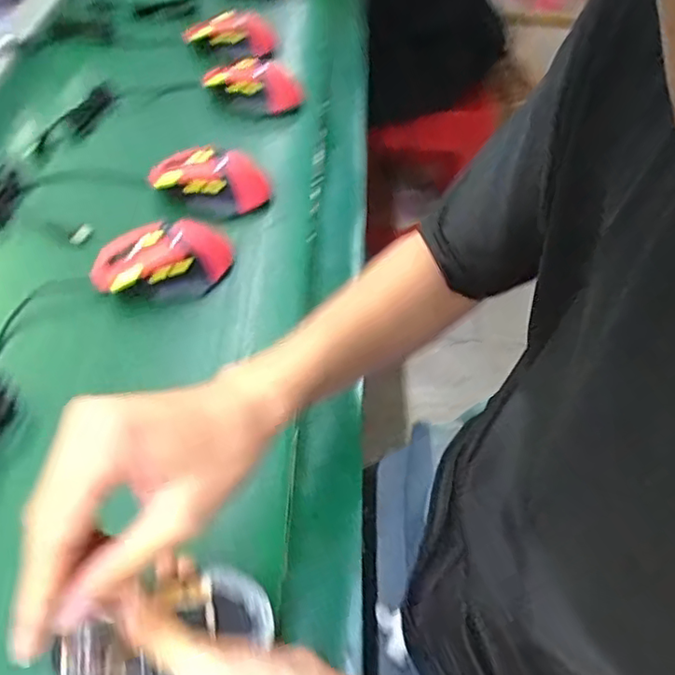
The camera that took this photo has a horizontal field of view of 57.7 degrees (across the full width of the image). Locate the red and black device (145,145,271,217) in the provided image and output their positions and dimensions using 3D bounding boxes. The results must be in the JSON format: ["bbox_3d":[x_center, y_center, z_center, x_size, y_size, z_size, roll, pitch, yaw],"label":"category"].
[{"bbox_3d":[-0.128,-0.155,0.629,0.116,0.056,0.064,-8,51,-13],"label":"red and black device"}]

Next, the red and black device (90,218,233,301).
[{"bbox_3d":[-0.153,-0.068,0.557,0.125,0.044,0.072,-28,58,-27],"label":"red and black device"}]

